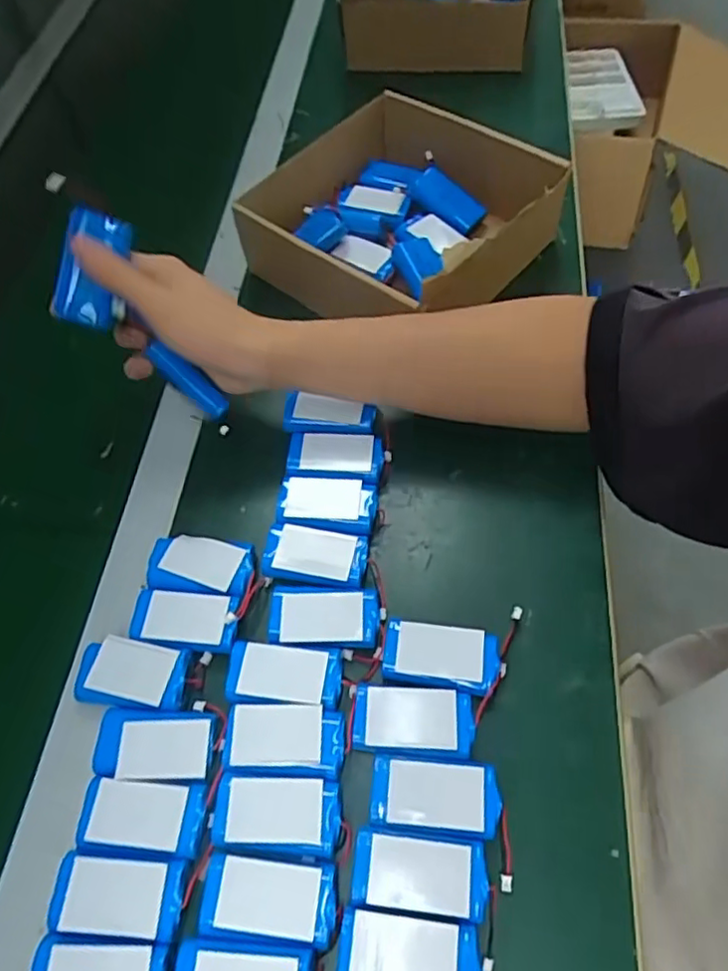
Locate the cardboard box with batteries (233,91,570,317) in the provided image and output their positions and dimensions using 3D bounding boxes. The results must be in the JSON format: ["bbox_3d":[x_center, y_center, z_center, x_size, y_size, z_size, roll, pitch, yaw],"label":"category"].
[{"bbox_3d":[0.035,-0.230,0.539,0.213,0.083,0.208,35,70,23],"label":"cardboard box with batteries"}]

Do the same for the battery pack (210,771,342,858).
[{"bbox_3d":[-0.048,0.176,0.341,0.069,0.006,0.036,1,60,7],"label":"battery pack"}]

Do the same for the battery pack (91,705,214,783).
[{"bbox_3d":[-0.121,0.149,0.364,0.069,0.011,0.038,0,60,7],"label":"battery pack"}]

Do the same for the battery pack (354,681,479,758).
[{"bbox_3d":[0.028,0.134,0.363,0.067,0.012,0.037,1,60,7],"label":"battery pack"}]

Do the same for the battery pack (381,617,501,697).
[{"bbox_3d":[0.046,0.103,0.380,0.068,0.015,0.037,6,61,10],"label":"battery pack"}]

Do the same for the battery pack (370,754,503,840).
[{"bbox_3d":[0.039,0.168,0.343,0.068,0.014,0.035,3,61,8],"label":"battery pack"}]

